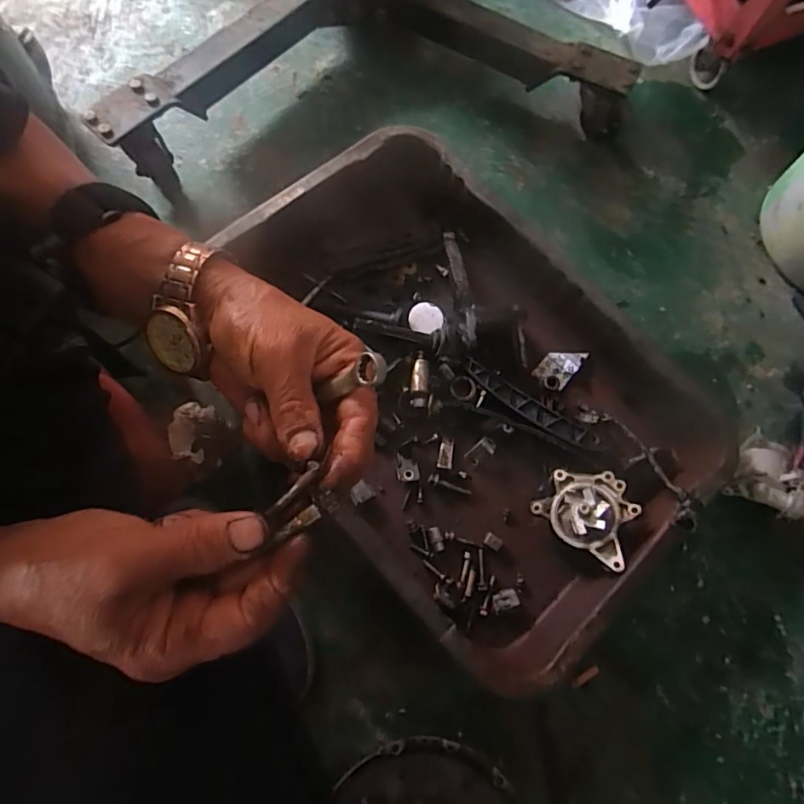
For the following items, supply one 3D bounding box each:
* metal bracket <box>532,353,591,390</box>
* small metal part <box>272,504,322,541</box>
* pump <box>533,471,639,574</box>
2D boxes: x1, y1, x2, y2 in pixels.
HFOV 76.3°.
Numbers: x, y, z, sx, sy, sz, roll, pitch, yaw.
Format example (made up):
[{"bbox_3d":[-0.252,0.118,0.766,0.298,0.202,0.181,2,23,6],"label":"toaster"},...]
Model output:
[{"bbox_3d":[0.225,-0.052,0.727,0.044,0.015,0.074,43,76,6],"label":"metal bracket"},{"bbox_3d":[-0.047,0.055,0.228,0.023,0.004,0.006,-34,79,-8],"label":"small metal part"},{"bbox_3d":[0.226,0.131,0.619,0.113,0.055,0.097,27,74,29],"label":"pump"}]

